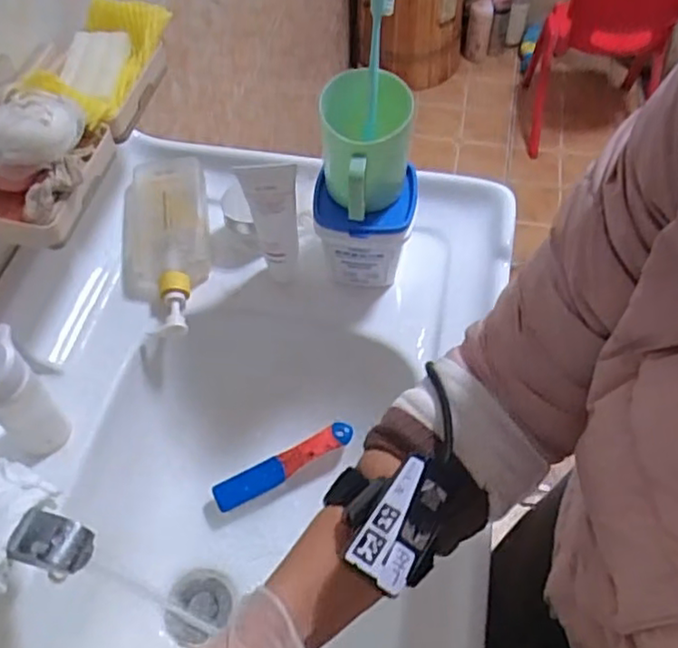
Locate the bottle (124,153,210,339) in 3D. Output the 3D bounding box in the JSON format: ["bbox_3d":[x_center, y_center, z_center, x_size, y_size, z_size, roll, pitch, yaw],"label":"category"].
[{"bbox_3d":[-0.185,-0.084,0.687,0.094,0.054,0.209,-6,56,-2],"label":"bottle"}]

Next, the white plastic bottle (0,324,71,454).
[{"bbox_3d":[-0.263,0.064,0.539,0.047,0.147,0.042,-29,60,-16],"label":"white plastic bottle"}]

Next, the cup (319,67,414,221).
[{"bbox_3d":[0.028,-0.147,0.570,0.078,0.103,0.102,-8,56,-3],"label":"cup"}]

